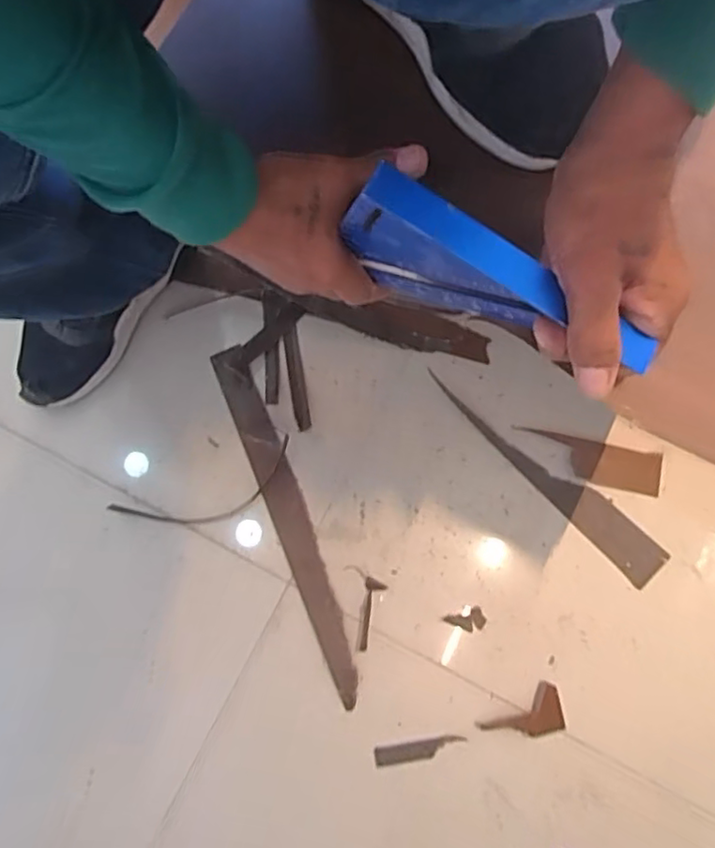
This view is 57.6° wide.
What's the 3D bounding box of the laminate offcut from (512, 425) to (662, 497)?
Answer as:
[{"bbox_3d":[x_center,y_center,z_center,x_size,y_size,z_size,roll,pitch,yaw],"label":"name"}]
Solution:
[{"bbox_3d":[0.256,0.041,0.719,0.155,0.004,0.048,12,74,5],"label":"laminate offcut"}]

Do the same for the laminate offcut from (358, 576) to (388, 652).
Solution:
[{"bbox_3d":[0.012,0.200,0.682,0.023,0.004,0.074,13,74,5],"label":"laminate offcut"}]

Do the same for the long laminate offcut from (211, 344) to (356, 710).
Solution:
[{"bbox_3d":[-0.079,0.098,0.716,0.041,0.008,0.404,-21,74,-5],"label":"long laminate offcut"}]

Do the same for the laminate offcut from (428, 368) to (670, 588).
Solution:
[{"bbox_3d":[0.207,0.052,0.727,0.051,0.008,0.310,-44,79,-10],"label":"laminate offcut"}]

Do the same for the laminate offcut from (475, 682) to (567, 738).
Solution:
[{"bbox_3d":[0.167,0.299,0.656,0.086,0.004,0.044,-24,75,-6],"label":"laminate offcut"}]

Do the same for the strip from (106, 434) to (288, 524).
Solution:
[{"bbox_3d":[-0.167,0.080,0.725,0.209,0.010,0.062,-21,74,-5],"label":"strip"}]

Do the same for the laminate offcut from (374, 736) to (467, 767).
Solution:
[{"bbox_3d":[0.062,0.329,0.653,0.091,0.005,0.018,-8,74,-1],"label":"laminate offcut"}]

